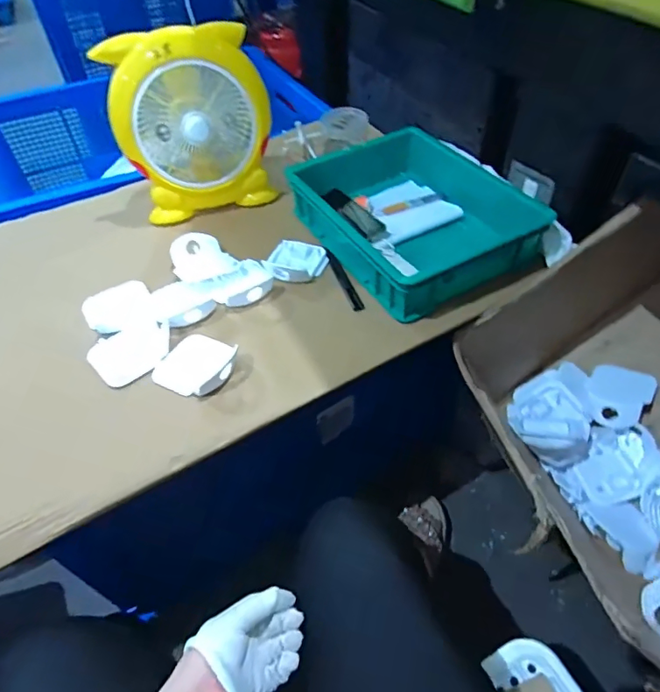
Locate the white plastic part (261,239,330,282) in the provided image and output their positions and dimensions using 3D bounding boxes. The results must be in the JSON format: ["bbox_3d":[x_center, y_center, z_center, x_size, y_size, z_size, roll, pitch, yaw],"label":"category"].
[{"bbox_3d":[-0.050,-0.133,0.761,0.088,0.022,0.090,13,50,12],"label":"white plastic part"}]

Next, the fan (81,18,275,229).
[{"bbox_3d":[-0.215,-0.352,0.786,0.235,0.252,0.116,-9,49,-6],"label":"fan"}]

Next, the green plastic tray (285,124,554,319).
[{"bbox_3d":[0.129,-0.205,0.771,0.273,0.081,0.331,-25,53,-19],"label":"green plastic tray"}]

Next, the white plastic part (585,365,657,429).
[{"bbox_3d":[0.451,0.080,0.773,0.086,0.023,0.095,19,84,37],"label":"white plastic part"}]

